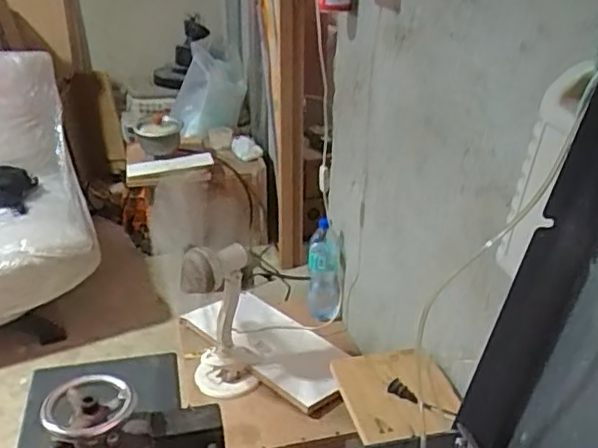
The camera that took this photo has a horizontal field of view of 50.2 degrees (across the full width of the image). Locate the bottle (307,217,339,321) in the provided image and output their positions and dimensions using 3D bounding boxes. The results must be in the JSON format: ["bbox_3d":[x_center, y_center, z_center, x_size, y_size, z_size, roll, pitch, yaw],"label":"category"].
[{"bbox_3d":[0.066,0.122,1.634,0.088,0.263,0.073,2,26,3],"label":"bottle"}]

